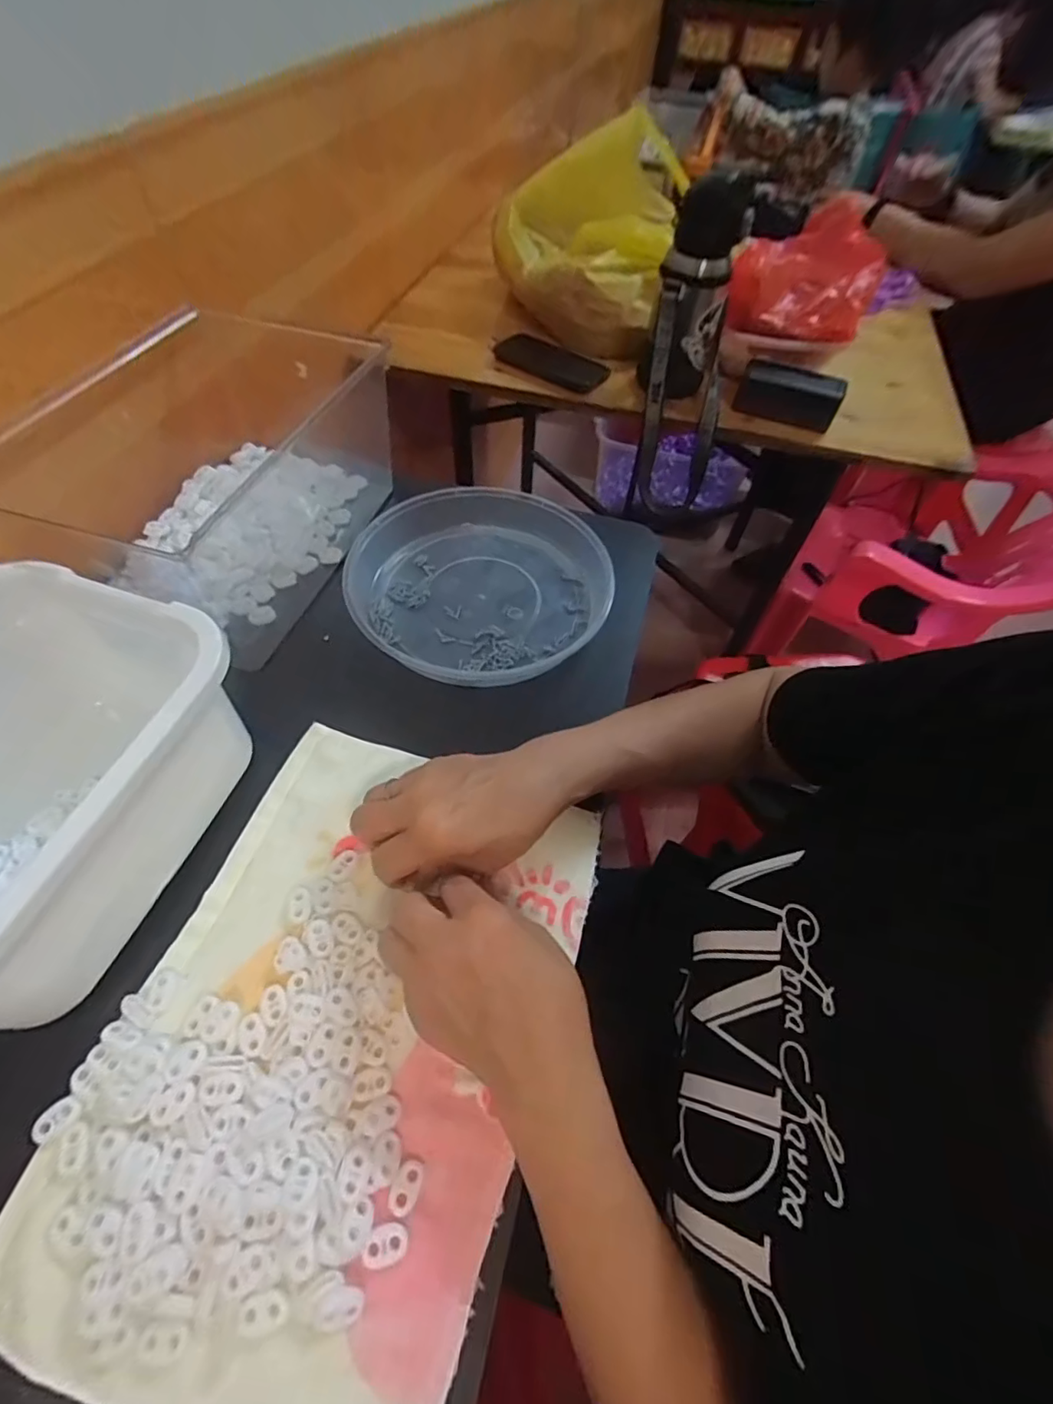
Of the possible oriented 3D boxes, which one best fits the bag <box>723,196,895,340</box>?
[{"bbox_3d":[0.373,-0.566,0.726,0.166,0.081,0.225,24,59,12],"label":"bag"}]

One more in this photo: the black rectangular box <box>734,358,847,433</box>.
[{"bbox_3d":[0.347,-0.410,0.726,0.127,0.048,0.062,18,58,9],"label":"black rectangular box"}]

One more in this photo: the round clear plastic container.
[{"bbox_3d":[-0.042,-0.117,0.507,0.221,0.030,0.215,2,56,-3],"label":"round clear plastic container"}]

